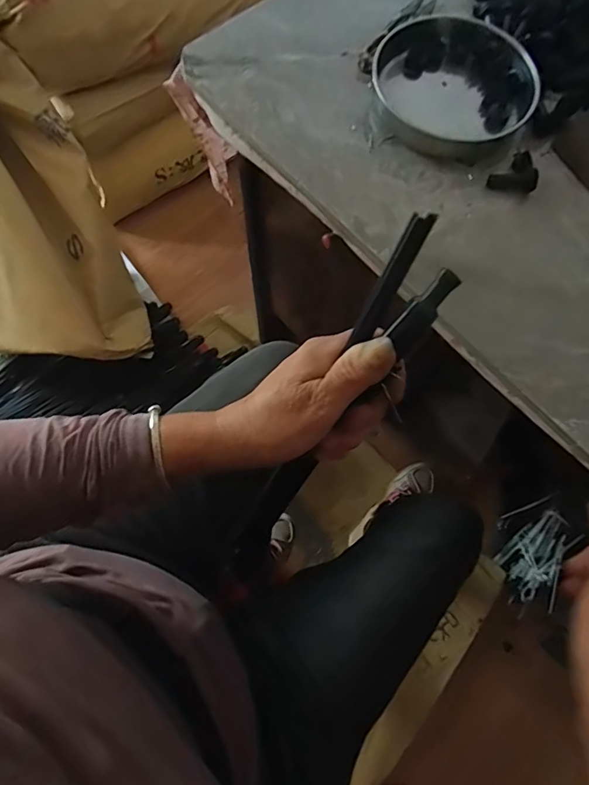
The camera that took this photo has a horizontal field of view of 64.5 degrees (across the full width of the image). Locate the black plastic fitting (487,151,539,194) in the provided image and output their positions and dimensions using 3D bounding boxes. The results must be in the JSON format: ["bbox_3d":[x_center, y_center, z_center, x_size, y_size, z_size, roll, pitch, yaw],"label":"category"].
[{"bbox_3d":[0.189,-0.183,0.394,0.043,0.014,0.033,-42,78,-13],"label":"black plastic fitting"}]

